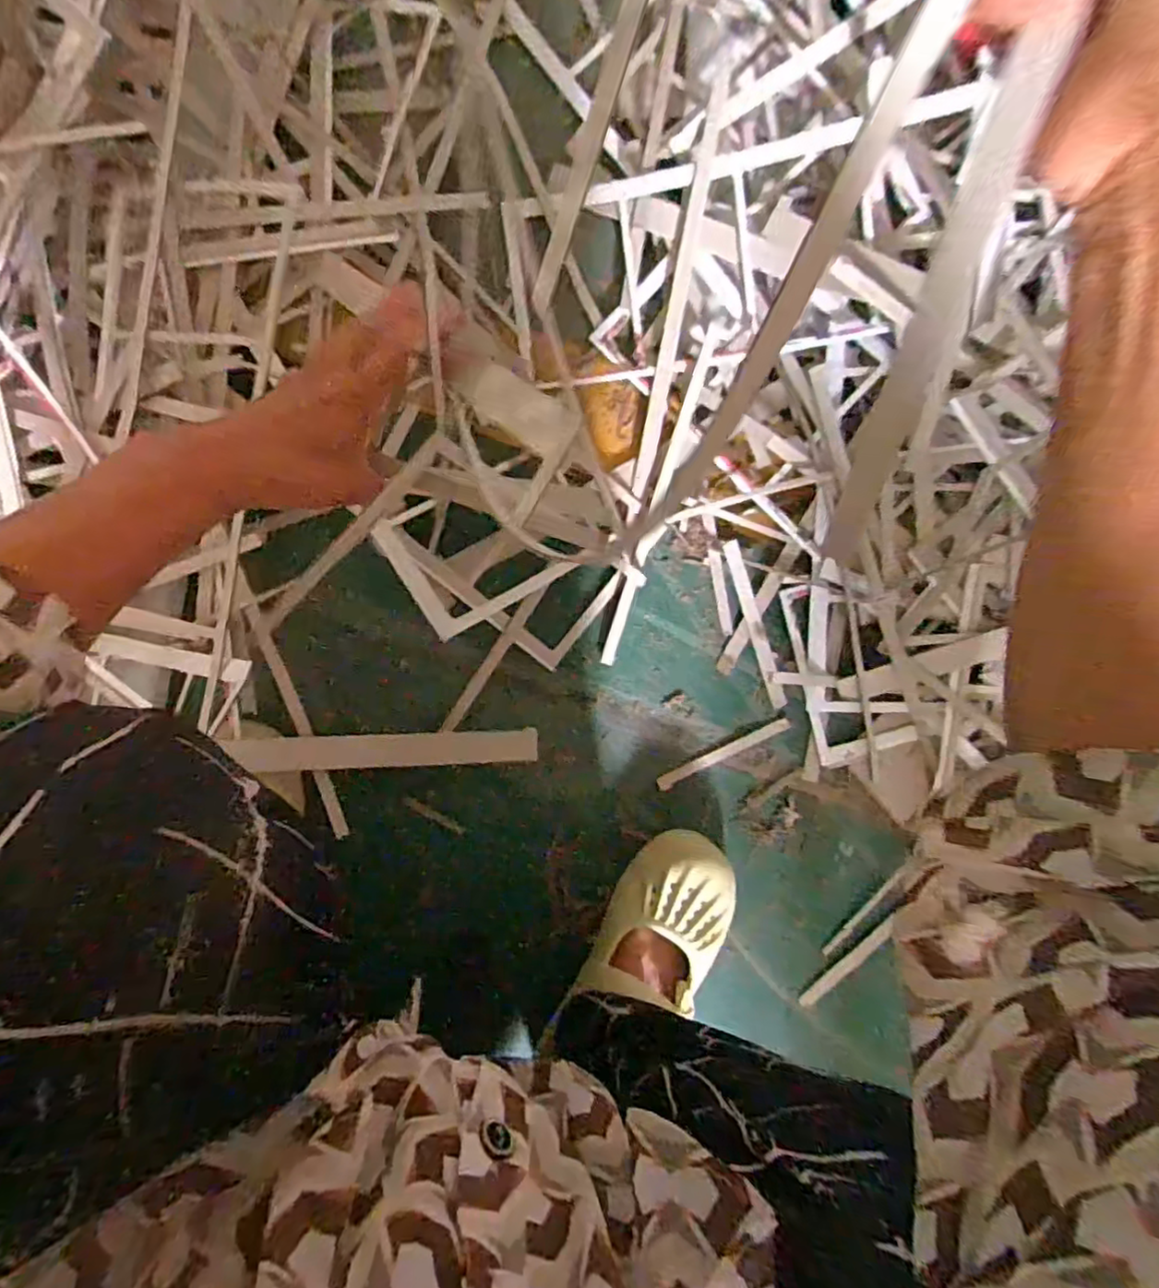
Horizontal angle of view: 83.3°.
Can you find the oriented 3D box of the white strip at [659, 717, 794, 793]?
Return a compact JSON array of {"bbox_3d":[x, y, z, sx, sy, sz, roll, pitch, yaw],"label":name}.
[{"bbox_3d":[0.125,0.095,0.565,0.124,0.009,0.013,-26,93,-6],"label":"white strip"}]

